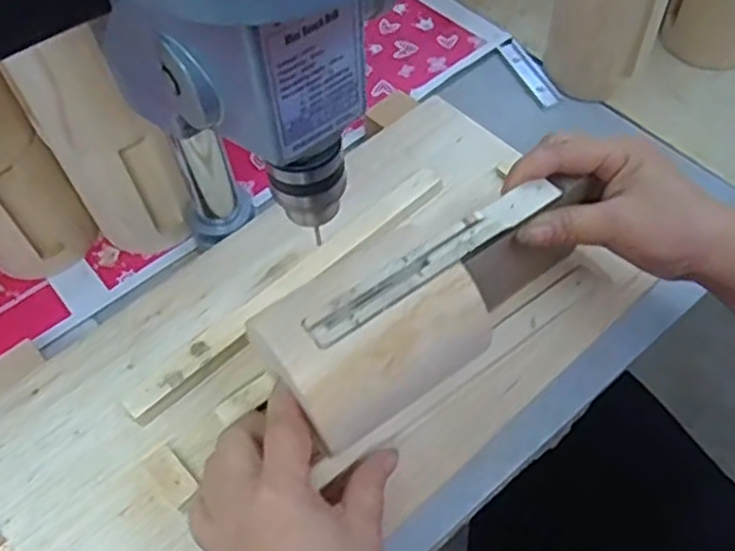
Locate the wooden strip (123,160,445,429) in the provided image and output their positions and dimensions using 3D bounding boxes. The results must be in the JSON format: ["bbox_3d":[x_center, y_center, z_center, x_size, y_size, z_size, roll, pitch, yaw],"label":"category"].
[{"bbox_3d":[-0.044,0.004,0.434,0.242,0.007,0.022,-40,63,-20],"label":"wooden strip"}]

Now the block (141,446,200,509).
[{"bbox_3d":[-0.104,0.106,0.370,0.031,0.005,0.017,38,67,24],"label":"block"}]

